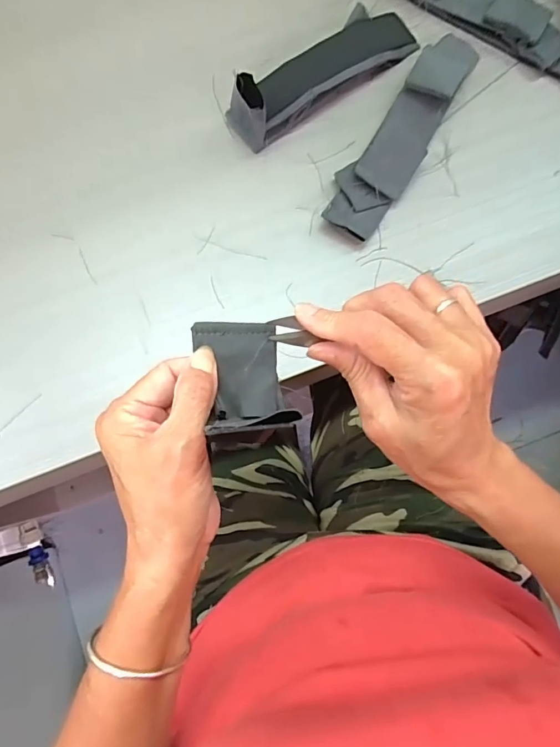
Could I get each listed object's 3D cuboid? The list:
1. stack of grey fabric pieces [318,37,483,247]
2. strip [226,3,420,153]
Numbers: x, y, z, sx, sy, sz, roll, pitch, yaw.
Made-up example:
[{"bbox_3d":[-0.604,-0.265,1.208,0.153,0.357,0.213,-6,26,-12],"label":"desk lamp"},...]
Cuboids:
[{"bbox_3d":[0.113,-0.217,0.394,0.053,0.026,0.223,34,82,5],"label":"stack of grey fabric pieces"},{"bbox_3d":[0.039,-0.279,0.389,0.194,0.048,0.054,-36,82,-5],"label":"strip"}]

